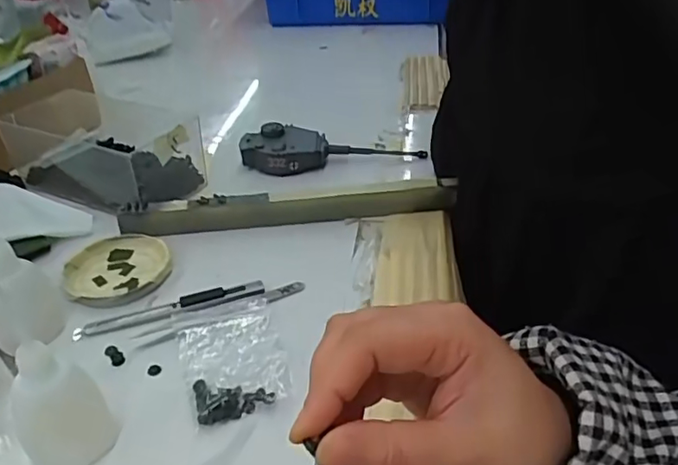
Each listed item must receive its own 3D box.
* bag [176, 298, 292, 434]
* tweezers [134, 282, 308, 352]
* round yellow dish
[{"bbox_3d":[-0.069,0.080,0.373,0.063,0.013,0.088,-13,37,-17],"label":"bag"},{"bbox_3d":[-0.083,0.056,0.415,0.124,0.007,0.018,-17,38,-22],"label":"tweezers"},{"bbox_3d":[-0.174,0.028,0.458,0.077,0.010,0.080,0,35,0],"label":"round yellow dish"}]

